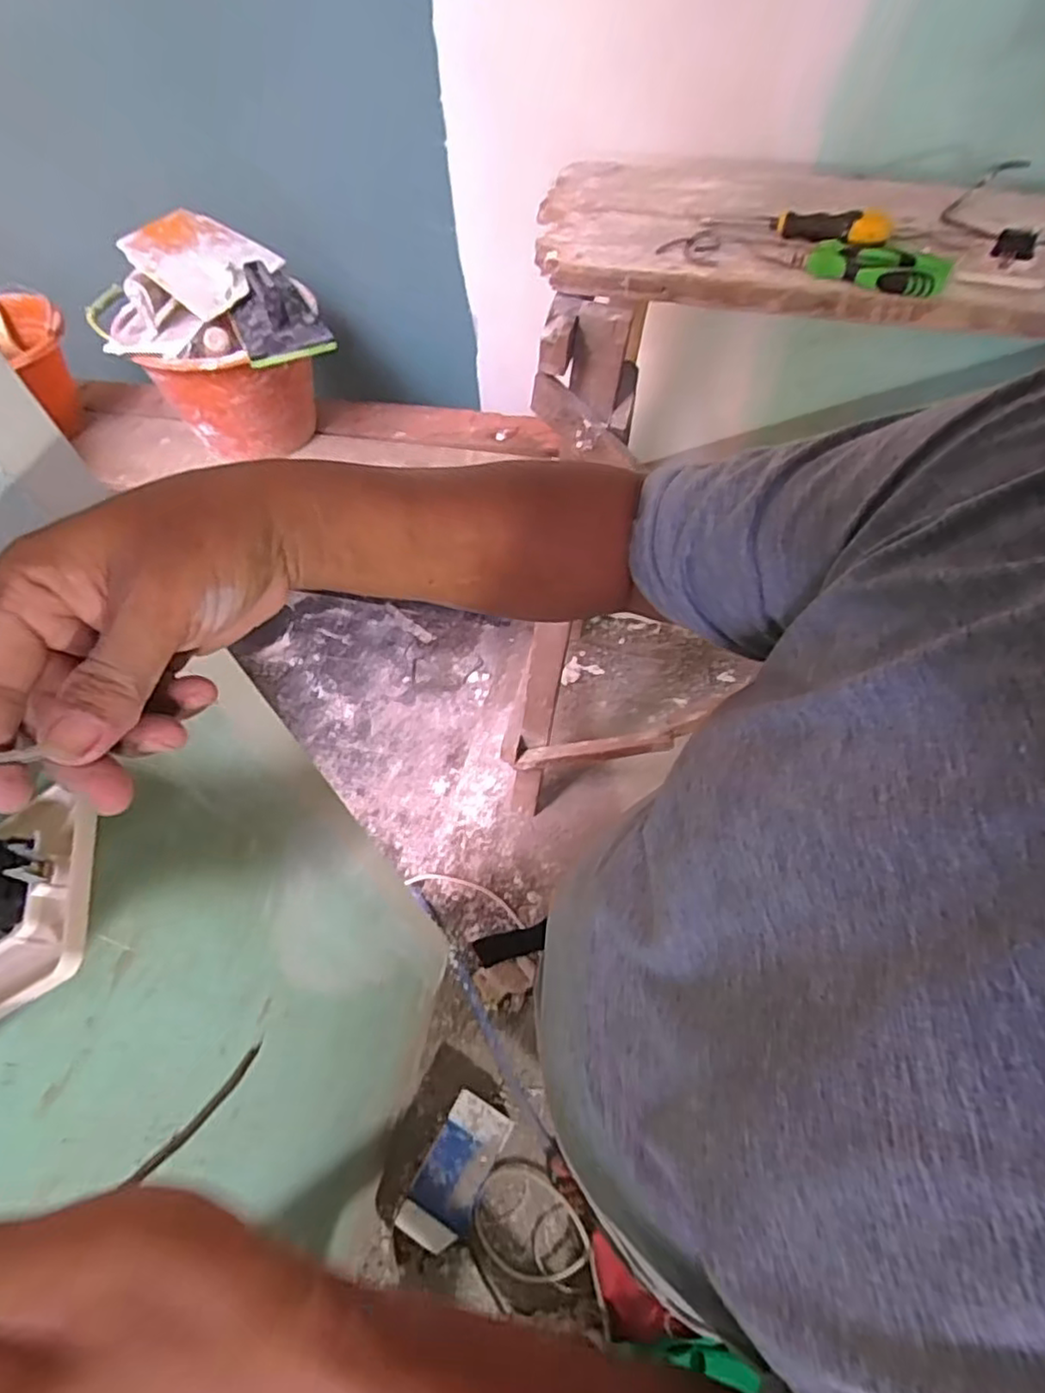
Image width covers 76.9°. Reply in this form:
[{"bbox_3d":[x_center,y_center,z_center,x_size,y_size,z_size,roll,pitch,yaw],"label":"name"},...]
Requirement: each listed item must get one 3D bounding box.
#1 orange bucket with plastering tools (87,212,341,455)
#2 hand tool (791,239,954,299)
[{"bbox_3d":[-0.439,-0.516,0.979,0.271,0.253,0.301,-31,63,-14],"label":"orange bucket with plastering tools"},{"bbox_3d":[0.336,-0.417,0.634,0.136,0.017,0.064,16,62,12],"label":"hand tool"}]

